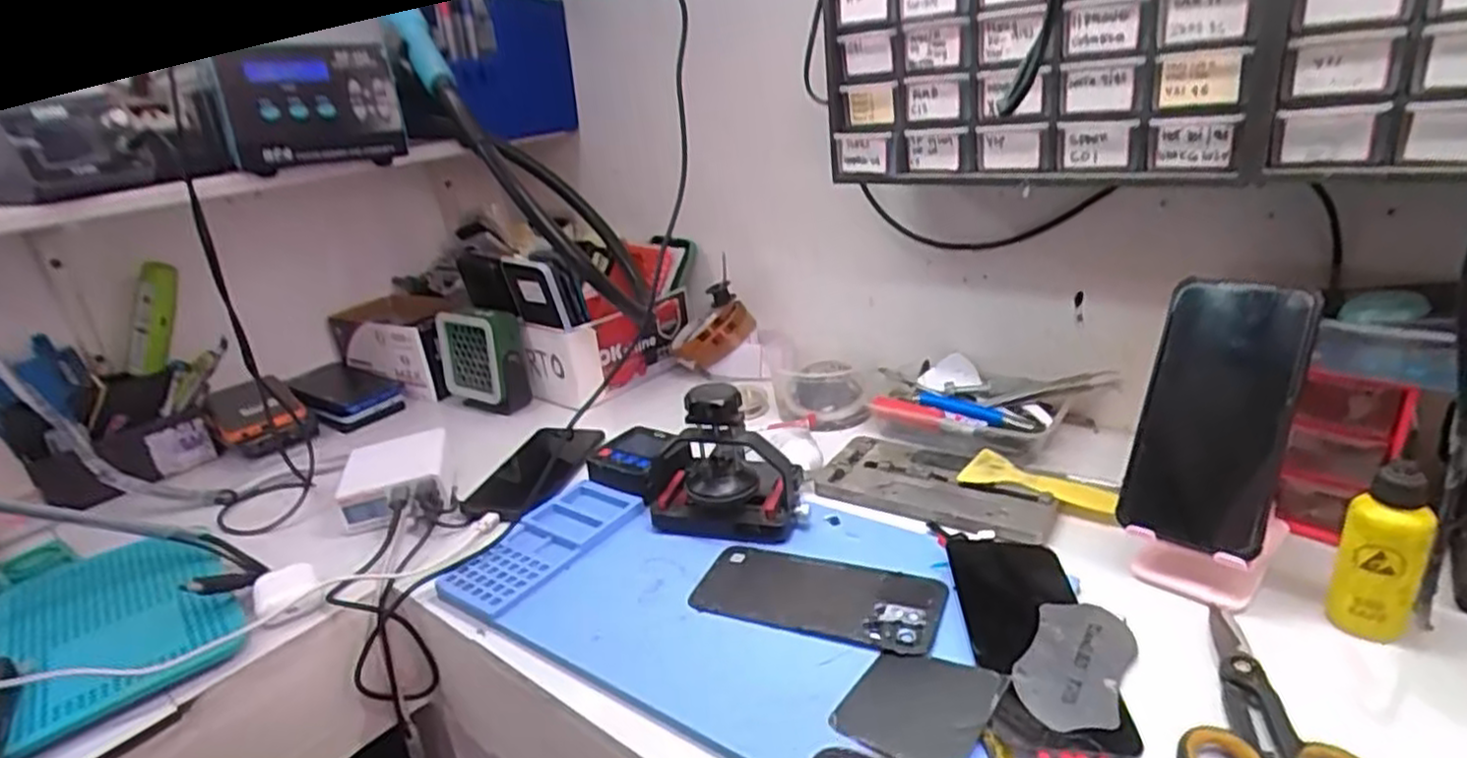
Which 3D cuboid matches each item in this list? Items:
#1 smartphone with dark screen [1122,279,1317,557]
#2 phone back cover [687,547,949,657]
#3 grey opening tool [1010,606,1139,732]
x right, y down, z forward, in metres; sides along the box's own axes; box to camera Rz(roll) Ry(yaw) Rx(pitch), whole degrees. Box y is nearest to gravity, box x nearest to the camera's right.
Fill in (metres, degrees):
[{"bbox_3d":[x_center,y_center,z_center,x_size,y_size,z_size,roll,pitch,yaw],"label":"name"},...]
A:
[{"bbox_3d":[0.288,0.020,0.451,0.011,0.158,0.079,13,0,-40],"label":"smartphone with dark screen"},{"bbox_3d":[0.053,0.137,0.482,0.156,0.004,0.072,4,25,25],"label":"phone back cover"},{"bbox_3d":[0.188,0.155,0.411,0.050,0.004,0.098,19,32,27],"label":"grey opening tool"}]

